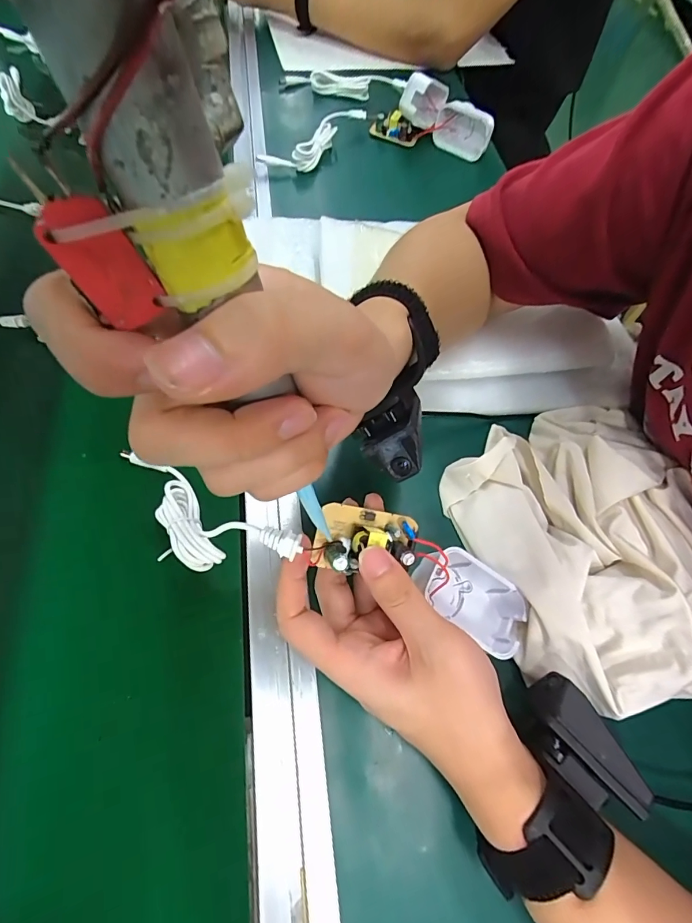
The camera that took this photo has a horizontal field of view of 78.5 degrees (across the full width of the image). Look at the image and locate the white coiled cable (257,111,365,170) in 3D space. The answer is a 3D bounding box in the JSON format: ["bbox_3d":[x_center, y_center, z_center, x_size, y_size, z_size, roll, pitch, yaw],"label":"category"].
[{"bbox_3d":[-0.032,-0.391,0.516,0.039,0.023,0.169,38,68,15],"label":"white coiled cable"}]

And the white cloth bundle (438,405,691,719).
[{"bbox_3d":[0.169,0.045,0.285,0.169,0.051,0.201,-9,65,-7],"label":"white cloth bundle"}]

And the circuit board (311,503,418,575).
[{"bbox_3d":[0.012,0.044,0.239,0.057,0.022,0.035,5,64,-1],"label":"circuit board"}]

